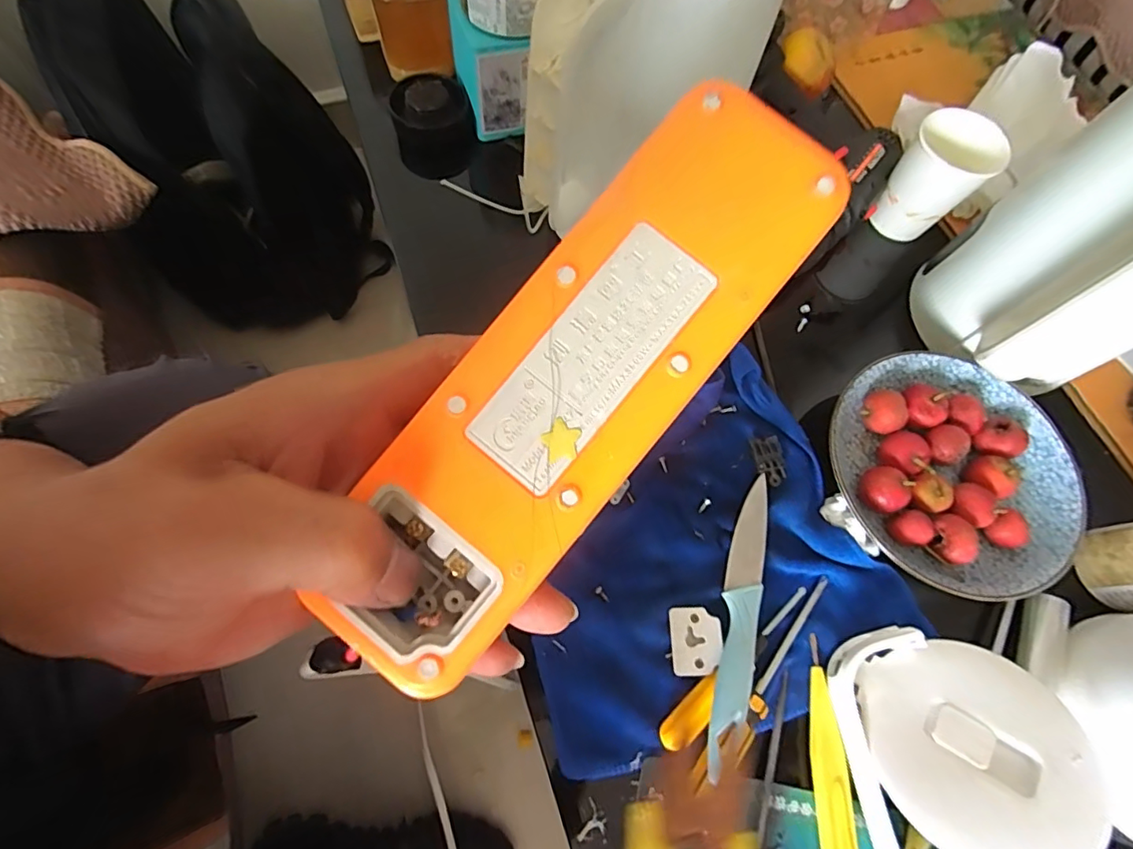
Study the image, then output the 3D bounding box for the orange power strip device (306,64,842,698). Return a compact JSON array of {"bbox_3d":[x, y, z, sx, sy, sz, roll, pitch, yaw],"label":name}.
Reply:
[{"bbox_3d":[0.003,-0.010,0.152,0.052,0.024,0.184,38,90,14],"label":"orange power strip device"}]

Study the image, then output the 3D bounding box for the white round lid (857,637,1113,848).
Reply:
[{"bbox_3d":[0.241,0.190,0.309,0.113,0.008,0.115,-7,49,8],"label":"white round lid"}]

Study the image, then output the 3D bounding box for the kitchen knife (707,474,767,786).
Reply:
[{"bbox_3d":[0.112,0.121,0.339,0.021,0.021,0.183,17,69,2],"label":"kitchen knife"}]

